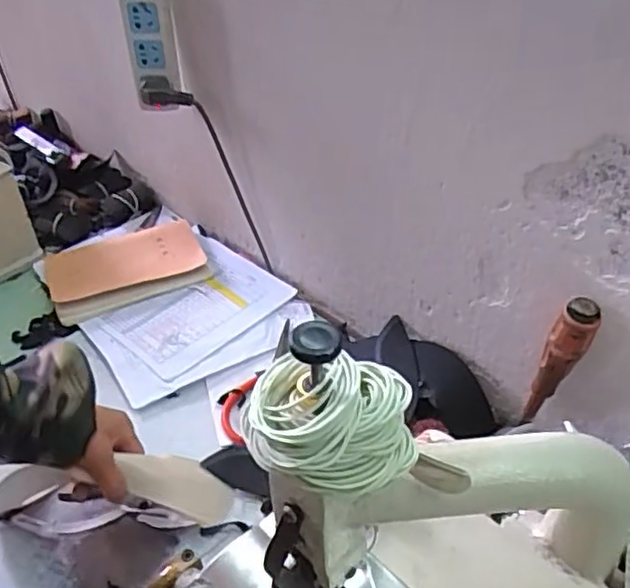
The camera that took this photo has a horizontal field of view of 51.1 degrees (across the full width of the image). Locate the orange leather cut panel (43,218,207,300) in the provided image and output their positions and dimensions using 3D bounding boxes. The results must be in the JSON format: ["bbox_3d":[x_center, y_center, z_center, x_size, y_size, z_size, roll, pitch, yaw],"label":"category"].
[{"bbox_3d":[-0.267,-0.046,0.917,0.212,0.023,0.117,-10,42,-12],"label":"orange leather cut panel"}]

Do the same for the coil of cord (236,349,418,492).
[{"bbox_3d":[0.006,0.056,0.307,0.078,0.046,0.058,-7,41,-7],"label":"coil of cord"}]

